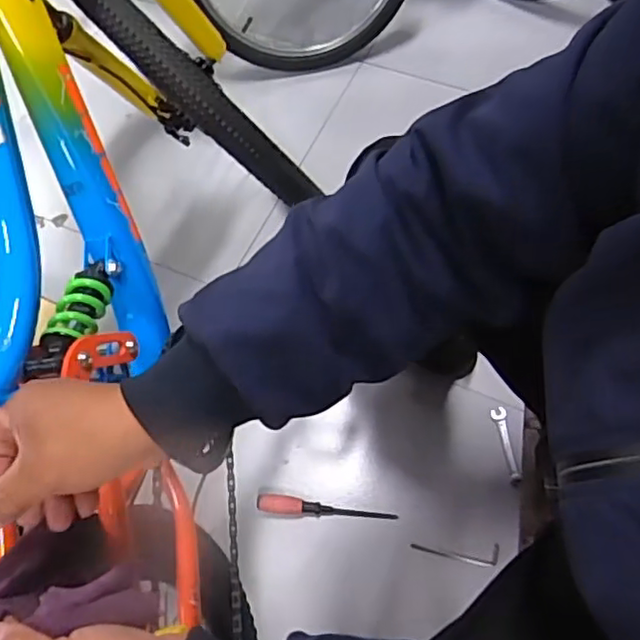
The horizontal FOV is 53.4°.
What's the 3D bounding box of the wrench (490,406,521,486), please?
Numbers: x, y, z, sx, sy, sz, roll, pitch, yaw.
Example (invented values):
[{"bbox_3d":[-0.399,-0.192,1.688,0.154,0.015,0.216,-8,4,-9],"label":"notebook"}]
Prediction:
[{"bbox_3d":[0.287,0.191,0.971,0.023,0.006,0.117,-11,65,-2],"label":"wrench"}]

